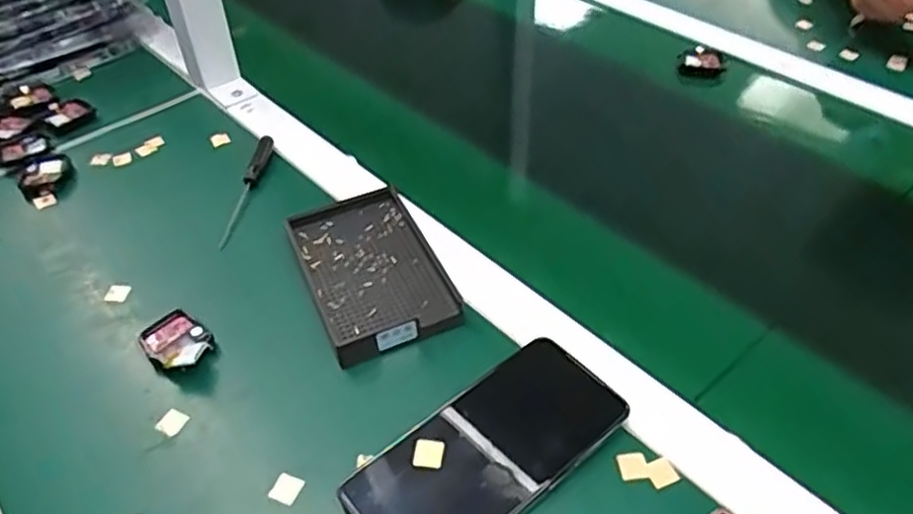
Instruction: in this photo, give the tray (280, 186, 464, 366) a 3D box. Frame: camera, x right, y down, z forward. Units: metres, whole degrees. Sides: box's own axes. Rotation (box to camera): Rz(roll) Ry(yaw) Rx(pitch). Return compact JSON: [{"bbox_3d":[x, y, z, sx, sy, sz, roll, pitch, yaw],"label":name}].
[{"bbox_3d":[-0.061,0.007,0.506,0.091,0.020,0.139,-17,46,-17],"label":"tray"}]

